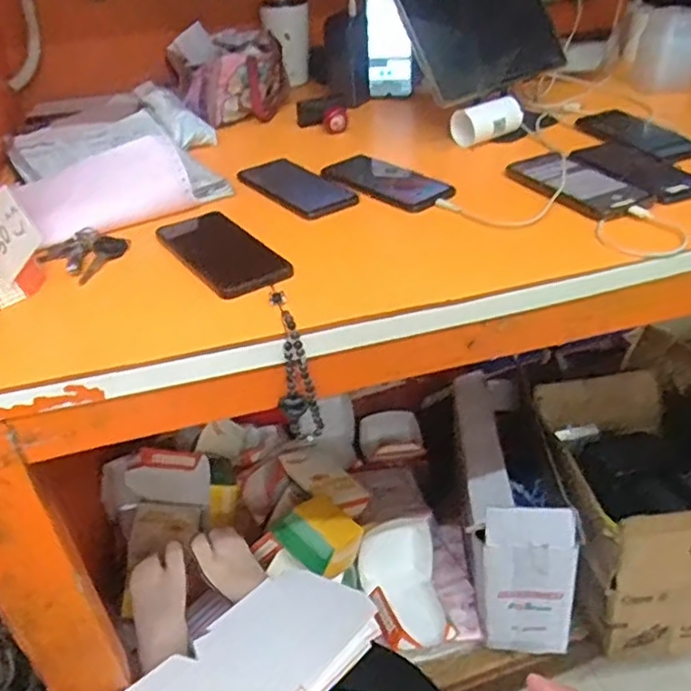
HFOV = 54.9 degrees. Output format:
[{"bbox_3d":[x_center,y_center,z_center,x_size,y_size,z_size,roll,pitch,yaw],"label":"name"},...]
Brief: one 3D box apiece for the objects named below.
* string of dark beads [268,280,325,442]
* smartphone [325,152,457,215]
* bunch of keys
[{"bbox_3d":[-0.047,0.021,0.587,0.031,0.136,0.054,-14,14,-14],"label":"string of dark beads"},{"bbox_3d":[0.049,-0.197,0.802,0.161,0.011,0.084,31,53,33],"label":"smartphone"},{"bbox_3d":[-0.265,-0.097,0.673,0.070,0.022,0.071,16,41,25],"label":"bunch of keys"}]

